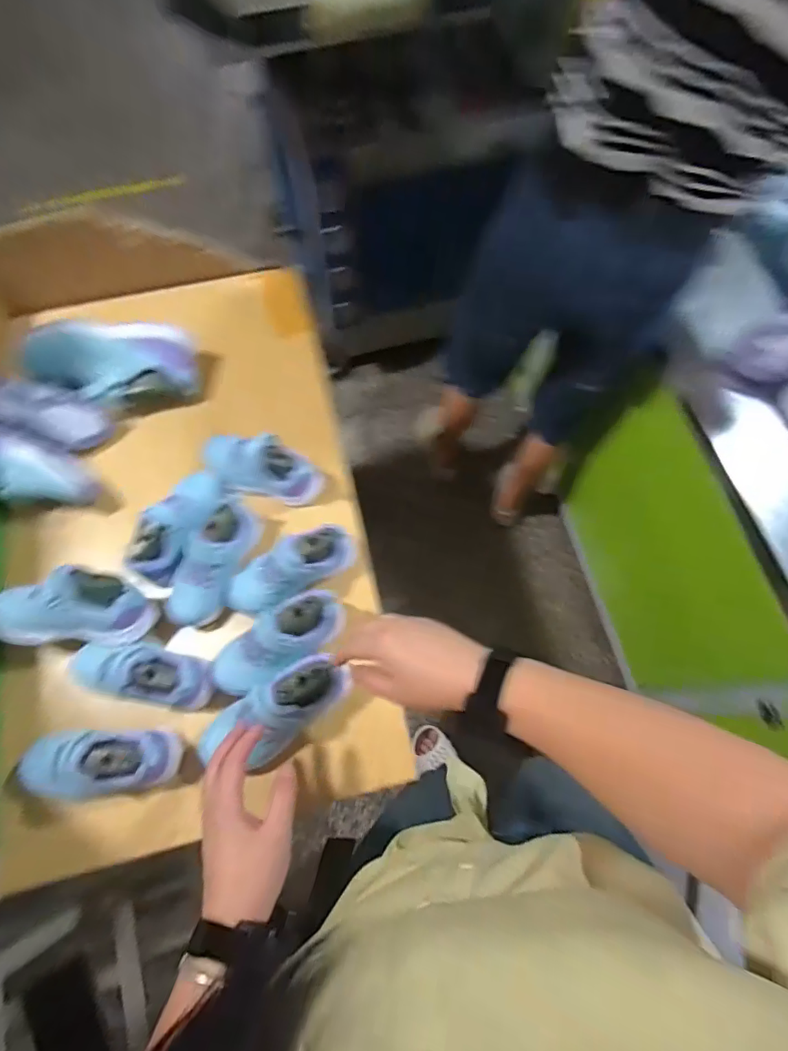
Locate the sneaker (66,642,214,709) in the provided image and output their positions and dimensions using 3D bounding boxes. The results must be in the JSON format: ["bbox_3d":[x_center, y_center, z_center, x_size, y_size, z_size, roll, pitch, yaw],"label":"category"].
[{"bbox_3d":[-0.298,0.164,0.571,0.172,0.059,0.065,10,71,4],"label":"sneaker"}]

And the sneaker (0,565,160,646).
[{"bbox_3d":[-0.379,0.098,0.583,0.173,0.066,0.077,-1,71,0],"label":"sneaker"}]

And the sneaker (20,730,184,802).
[{"bbox_3d":[-0.329,0.259,0.548,0.172,0.086,0.074,-6,71,-2],"label":"sneaker"}]

